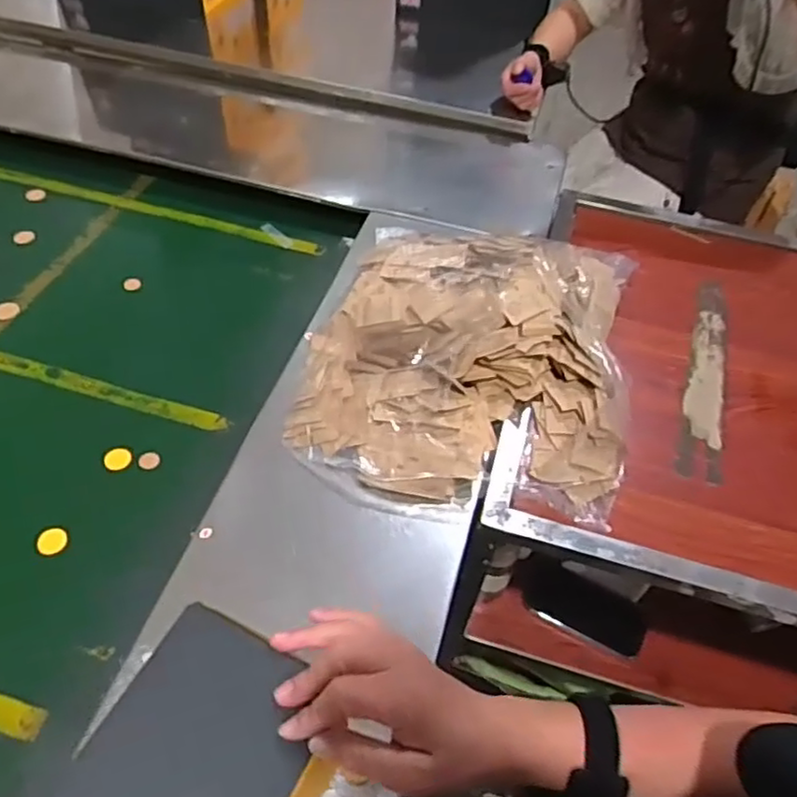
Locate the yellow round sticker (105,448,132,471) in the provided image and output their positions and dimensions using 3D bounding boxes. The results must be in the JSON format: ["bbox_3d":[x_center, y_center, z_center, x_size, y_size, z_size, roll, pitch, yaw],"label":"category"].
[{"bbox_3d":[-0.318,0.069,0.763,0.029,0.005,0.026,-11,79,-8],"label":"yellow round sticker"}]

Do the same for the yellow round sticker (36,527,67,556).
[{"bbox_3d":[-0.361,0.149,0.700,0.028,0.007,0.028,2,53,-3],"label":"yellow round sticker"}]

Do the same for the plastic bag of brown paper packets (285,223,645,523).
[{"bbox_3d":[0.085,-0.066,0.804,0.367,0.103,0.403,12,53,5],"label":"plastic bag of brown paper packets"}]

